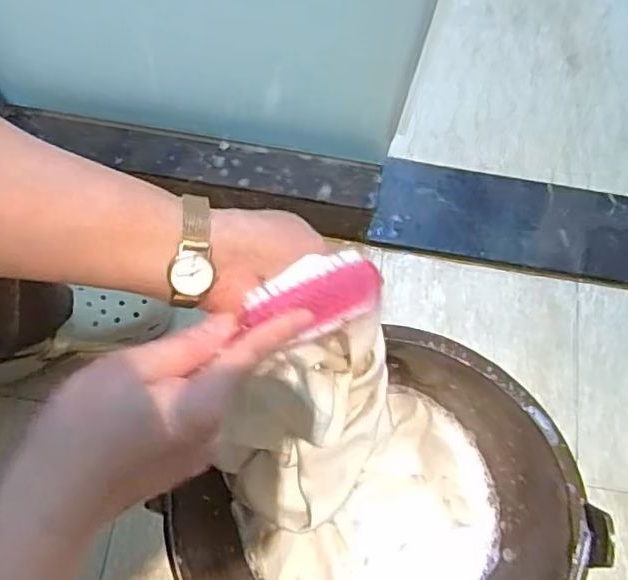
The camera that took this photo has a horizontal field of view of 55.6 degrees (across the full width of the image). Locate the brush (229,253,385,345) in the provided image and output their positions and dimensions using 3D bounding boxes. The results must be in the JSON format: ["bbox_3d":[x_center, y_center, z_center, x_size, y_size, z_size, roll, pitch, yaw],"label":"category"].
[{"bbox_3d":[-0.003,0.003,0.344,0.080,0.039,0.034,-24,54,-11],"label":"brush"}]

